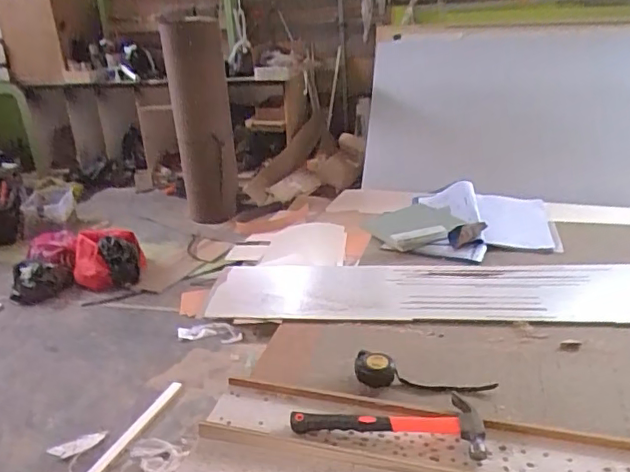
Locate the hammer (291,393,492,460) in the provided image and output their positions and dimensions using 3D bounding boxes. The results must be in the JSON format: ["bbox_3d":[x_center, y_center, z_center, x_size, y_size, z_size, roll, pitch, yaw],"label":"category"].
[{"bbox_3d":[0.103,0.255,0.808,0.264,0.031,0.099,3,26,13],"label":"hammer"}]

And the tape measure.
[{"bbox_3d":[0.169,0.220,0.894,0.217,0.038,0.050,5,26,17],"label":"tape measure"}]

